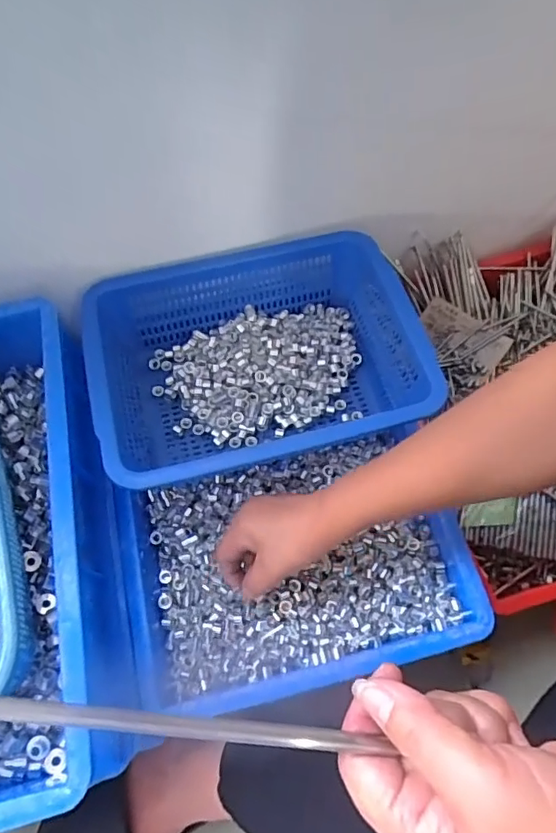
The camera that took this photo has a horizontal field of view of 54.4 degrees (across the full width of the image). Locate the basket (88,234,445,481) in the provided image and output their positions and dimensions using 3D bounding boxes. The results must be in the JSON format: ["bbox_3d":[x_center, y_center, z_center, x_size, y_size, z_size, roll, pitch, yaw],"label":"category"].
[{"bbox_3d":[-0.020,-0.051,0.548,0.306,0.107,0.228,-15,65,-4],"label":"basket"}]

